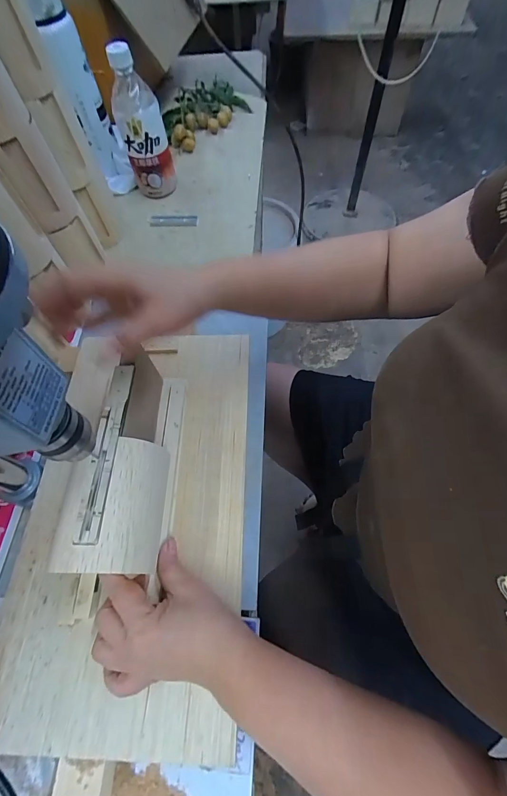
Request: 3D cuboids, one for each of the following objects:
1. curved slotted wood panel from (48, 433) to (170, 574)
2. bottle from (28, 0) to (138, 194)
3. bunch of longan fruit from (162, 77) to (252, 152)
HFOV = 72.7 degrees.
[{"bbox_3d":[-0.106,0.081,0.268,0.064,0.032,0.097,-2,63,3],"label":"curved slotted wood panel"},{"bbox_3d":[-0.248,-0.447,0.504,0.055,0.251,0.066,-20,64,-8],"label":"bottle"},{"bbox_3d":[-0.097,-0.563,0.673,0.114,0.041,0.212,35,69,18],"label":"bunch of longan fruit"}]

